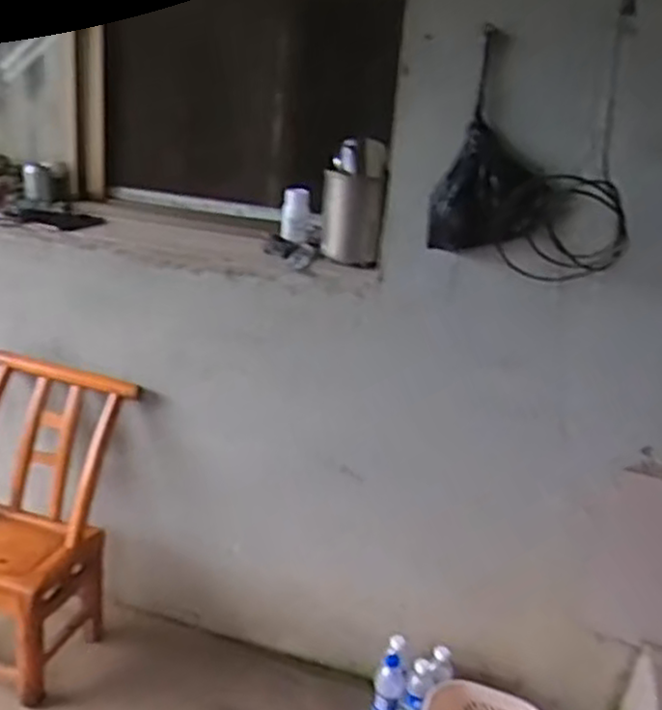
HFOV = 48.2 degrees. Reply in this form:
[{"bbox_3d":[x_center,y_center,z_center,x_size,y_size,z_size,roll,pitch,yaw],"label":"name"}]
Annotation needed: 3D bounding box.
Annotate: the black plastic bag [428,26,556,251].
[{"bbox_3d":[0.324,-0.393,1.419,0.240,0.416,0.075,15,22,20],"label":"black plastic bag"}]

